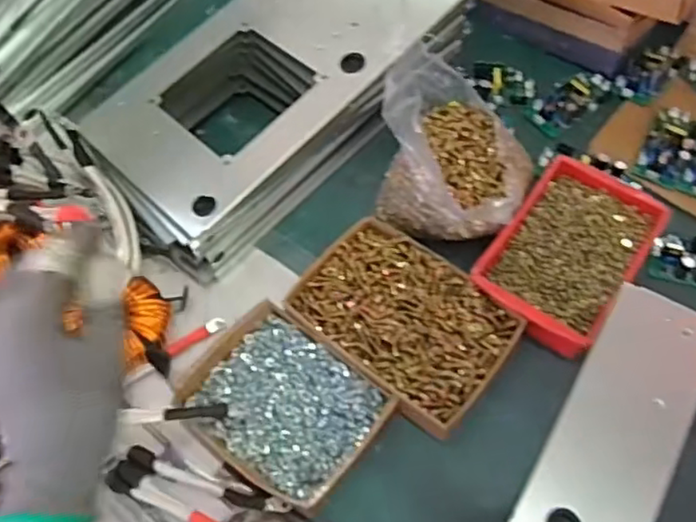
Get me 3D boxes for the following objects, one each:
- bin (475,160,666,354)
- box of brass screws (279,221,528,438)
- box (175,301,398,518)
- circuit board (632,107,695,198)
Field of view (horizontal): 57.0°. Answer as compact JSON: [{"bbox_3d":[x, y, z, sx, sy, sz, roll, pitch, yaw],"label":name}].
[{"bbox_3d":[0.232,-0.007,0.679,0.130,0.052,0.213,33,67,20],"label":"bin"},{"bbox_3d":[0.056,0.057,0.653,0.211,0.031,0.141,38,69,21],"label":"box of brass screws"},{"bbox_3d":[-0.065,0.142,0.627,0.180,0.032,0.140,36,68,21],"label":"box"},{"bbox_3d":[0.411,-0.134,0.761,0.105,0.020,0.114,24,64,16],"label":"circuit board"}]

